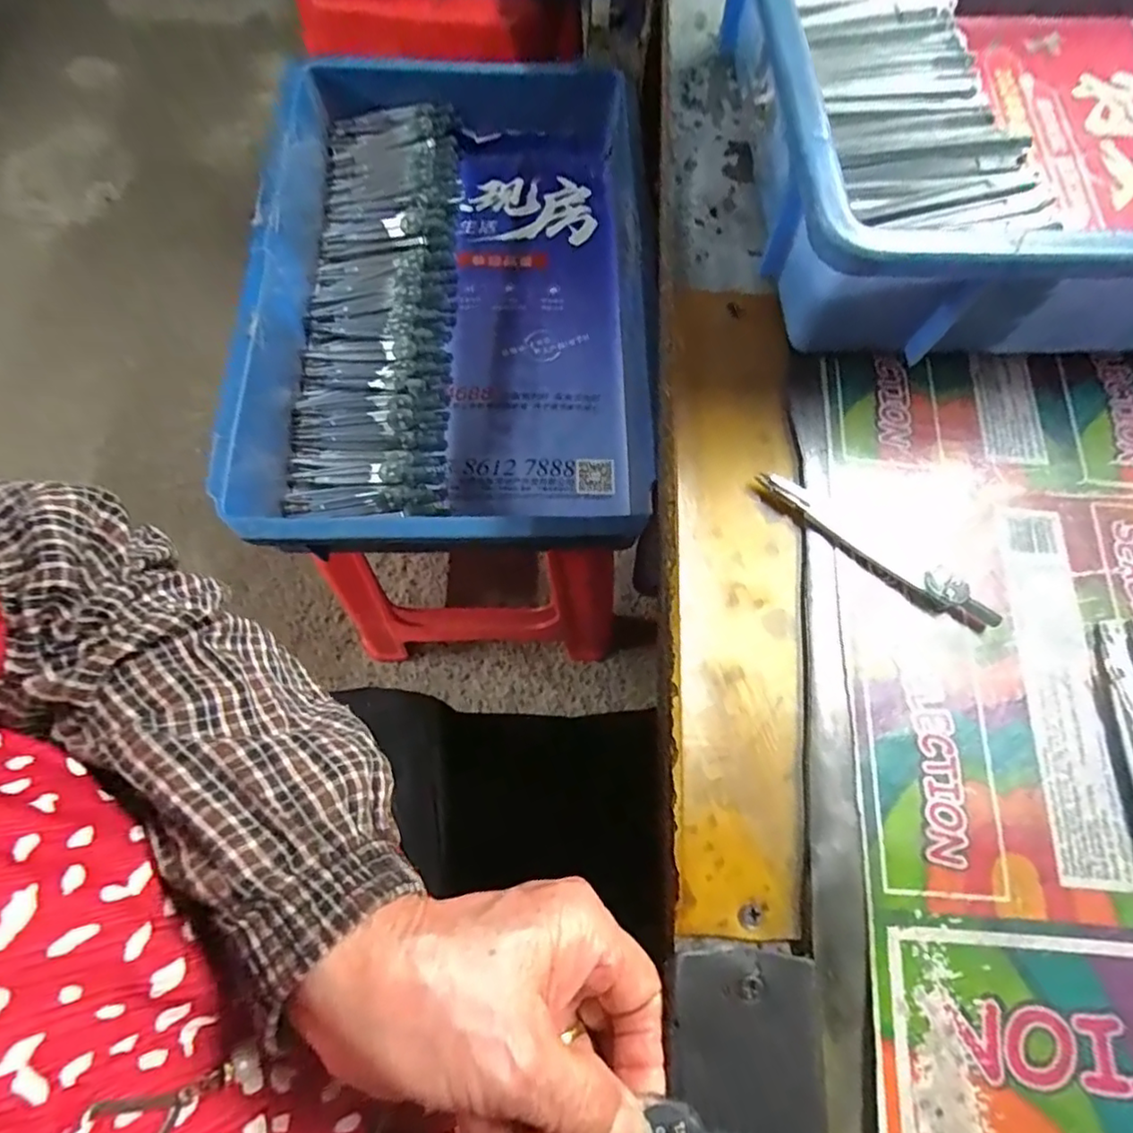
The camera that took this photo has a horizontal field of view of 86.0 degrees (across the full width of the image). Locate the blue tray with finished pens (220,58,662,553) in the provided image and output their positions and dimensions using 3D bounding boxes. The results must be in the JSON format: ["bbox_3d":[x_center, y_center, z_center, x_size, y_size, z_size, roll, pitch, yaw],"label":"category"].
[{"bbox_3d":[-0.085,-0.200,0.464,0.278,0.082,0.410,-2,71,-1],"label":"blue tray with finished pens"}]

